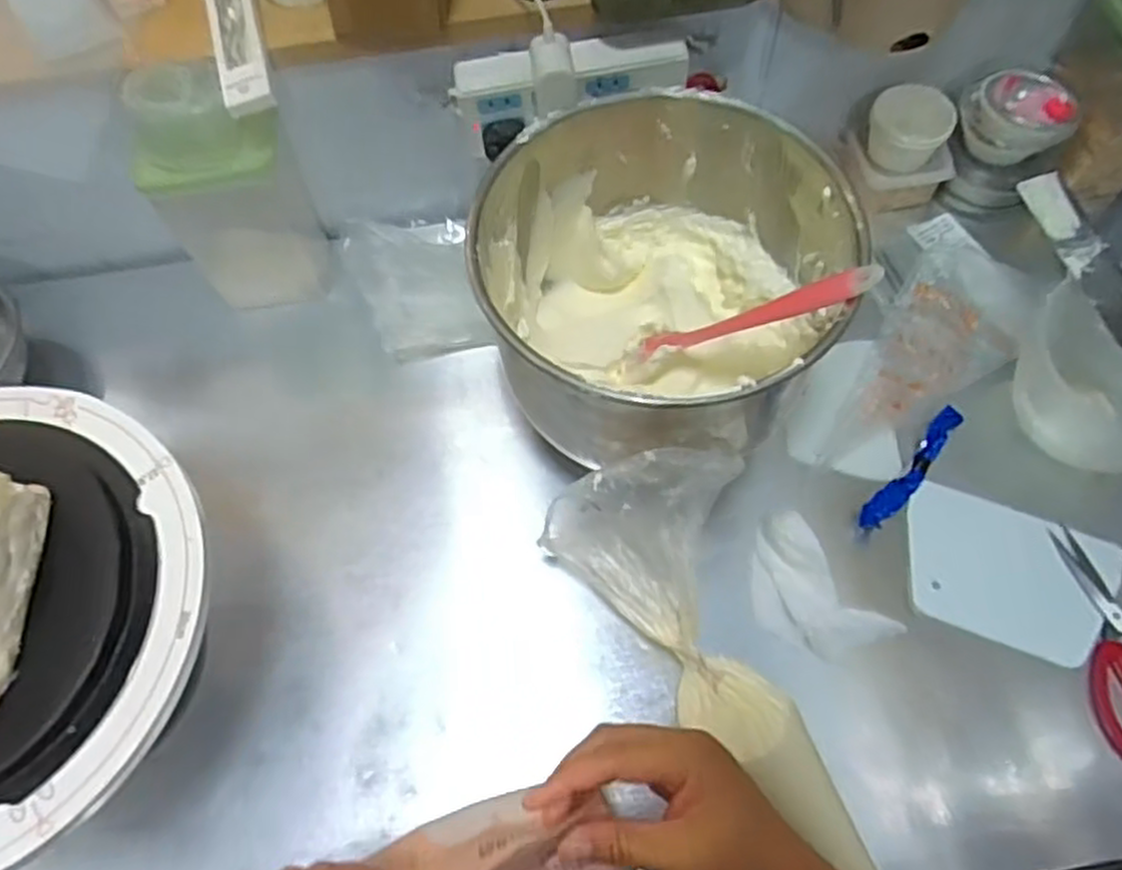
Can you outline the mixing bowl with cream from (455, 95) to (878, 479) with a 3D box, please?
[{"bbox_3d":[0.069,-0.092,0.547,0.213,0.174,0.221,-1,64,2],"label":"mixing bowl with cream"}]

